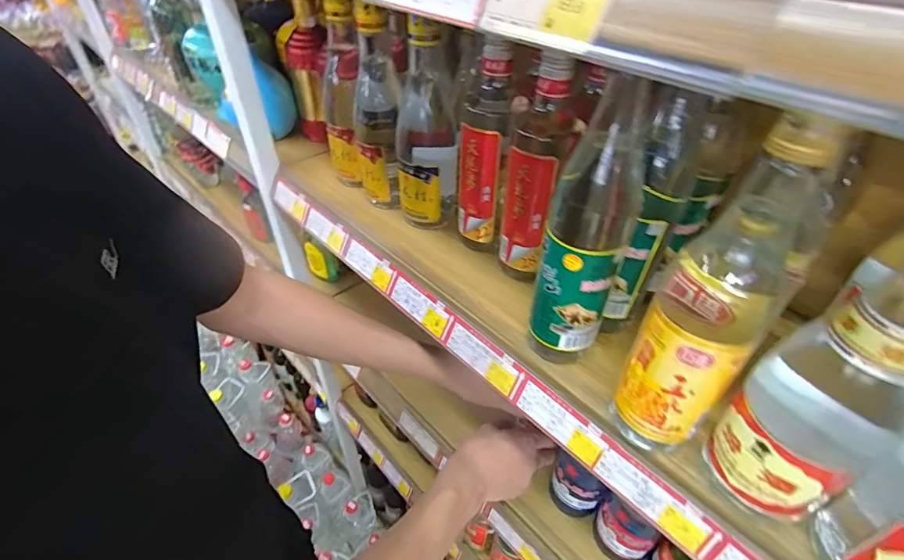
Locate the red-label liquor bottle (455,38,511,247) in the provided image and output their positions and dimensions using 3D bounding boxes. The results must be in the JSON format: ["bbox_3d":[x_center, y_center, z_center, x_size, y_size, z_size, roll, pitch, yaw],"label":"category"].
[{"bbox_3d":[0.031,-0.134,0.477,0.051,0.212,0.060,2,41,2],"label":"red-label liquor bottle"}]

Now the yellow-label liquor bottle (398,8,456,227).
[{"bbox_3d":[-0.034,-0.173,0.516,0.076,0.228,0.075,2,41,2],"label":"yellow-label liquor bottle"}]

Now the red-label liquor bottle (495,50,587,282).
[{"bbox_3d":[0.079,-0.100,0.439,0.062,0.223,0.067,2,41,2],"label":"red-label liquor bottle"}]

